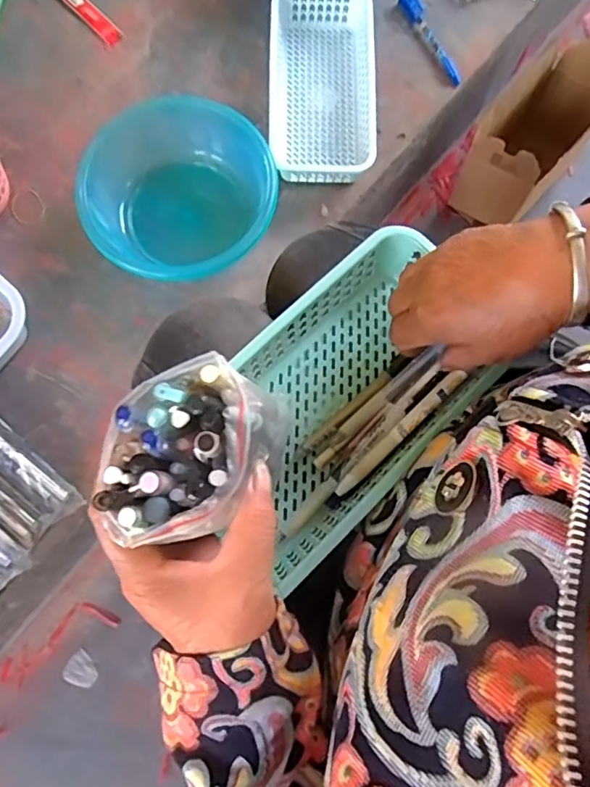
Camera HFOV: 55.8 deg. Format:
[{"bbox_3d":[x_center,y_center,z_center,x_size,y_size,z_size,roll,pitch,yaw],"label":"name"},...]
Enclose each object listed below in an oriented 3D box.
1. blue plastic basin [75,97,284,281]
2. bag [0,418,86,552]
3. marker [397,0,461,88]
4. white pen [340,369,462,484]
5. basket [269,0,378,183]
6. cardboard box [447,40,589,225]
[{"bbox_3d":[-0.138,-0.232,0.665,0.206,0.081,0.220,32,79,6],"label":"blue plastic basin"},{"bbox_3d":[-0.318,0.091,0.609,0.155,0.055,0.076,41,80,8],"label":"bag"},{"bbox_3d":[0.182,-0.477,0.745,0.022,0.019,0.150,-27,79,-6],"label":"marker"},{"bbox_3d":[0.070,0.026,0.370,0.113,0.009,0.011,-42,79,-9],"label":"white pen"},{"bbox_3d":[0.036,-0.394,0.718,0.137,0.048,0.265,0,77,0],"label":"basket"},{"bbox_3d":[0.348,-0.380,0.829,0.124,0.175,0.227,37,79,9],"label":"cardboard box"}]

